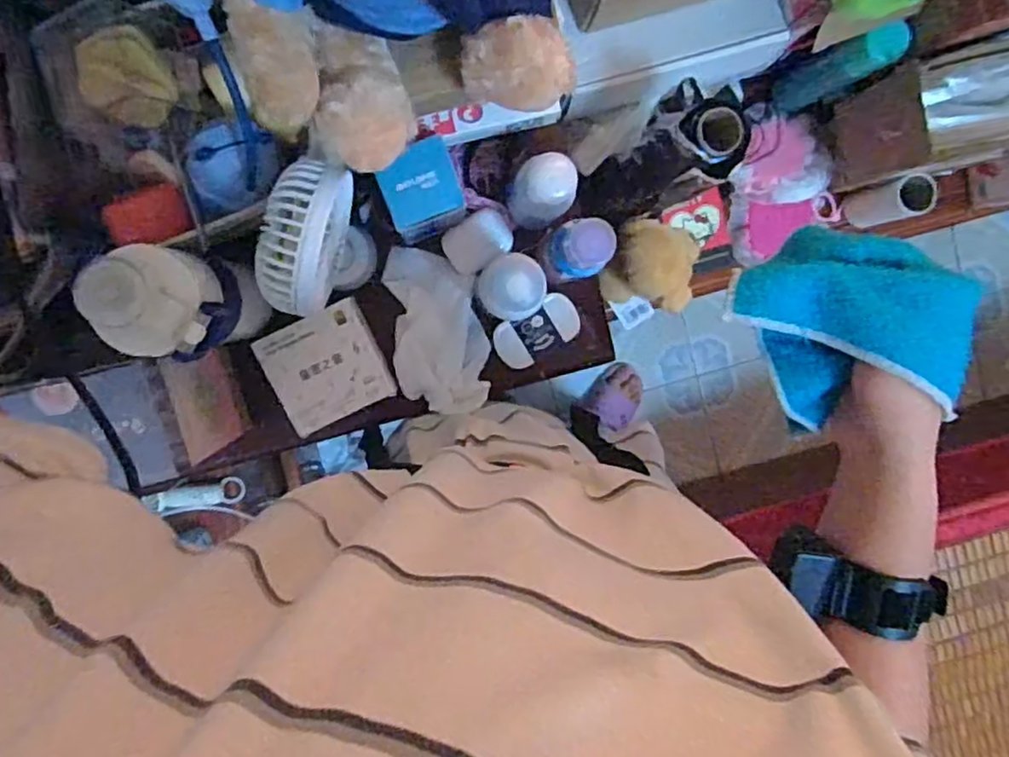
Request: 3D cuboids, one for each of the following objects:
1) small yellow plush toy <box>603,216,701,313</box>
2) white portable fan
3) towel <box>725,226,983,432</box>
[{"bbox_3d":[0.154,-0.113,0.683,0.087,0.054,0.078,16,95,-7],"label":"small yellow plush toy"},{"bbox_3d":[-0.128,-0.094,0.493,0.057,0.194,0.095,18,95,-7],"label":"white portable fan"},{"bbox_3d":[0.196,-0.033,0.372,0.102,0.055,0.110,-37,99,0],"label":"towel"}]

